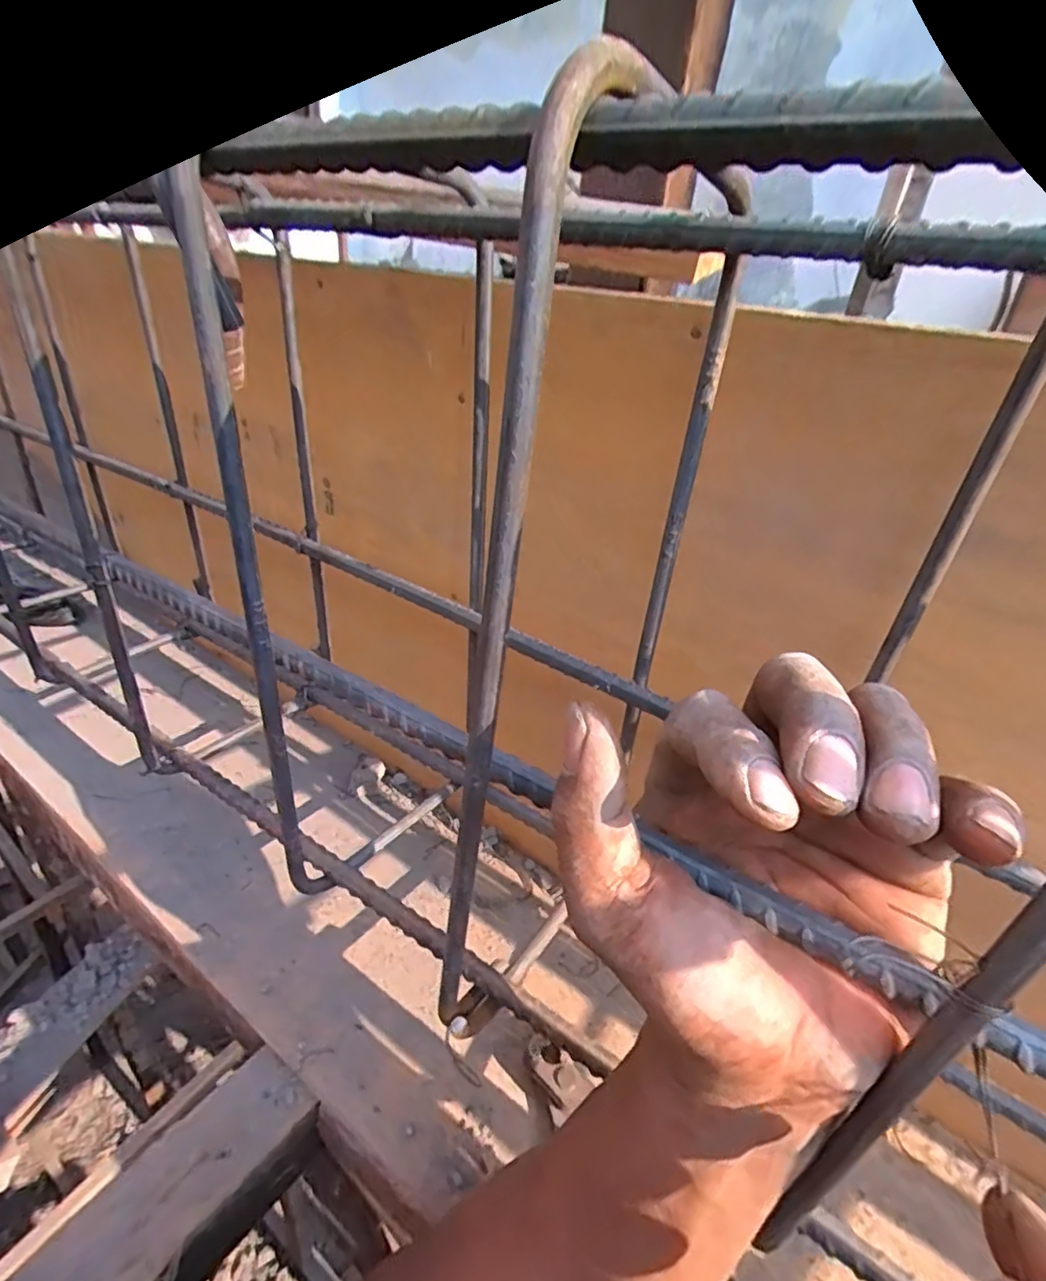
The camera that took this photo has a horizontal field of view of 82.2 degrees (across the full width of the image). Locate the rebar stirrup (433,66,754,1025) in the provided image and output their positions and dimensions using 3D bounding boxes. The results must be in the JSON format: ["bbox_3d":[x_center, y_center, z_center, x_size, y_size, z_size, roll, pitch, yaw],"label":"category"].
[{"bbox_3d":[0.027,0.010,0.245,0.013,0.340,0.171,24,35,27],"label":"rebar stirrup"}]

